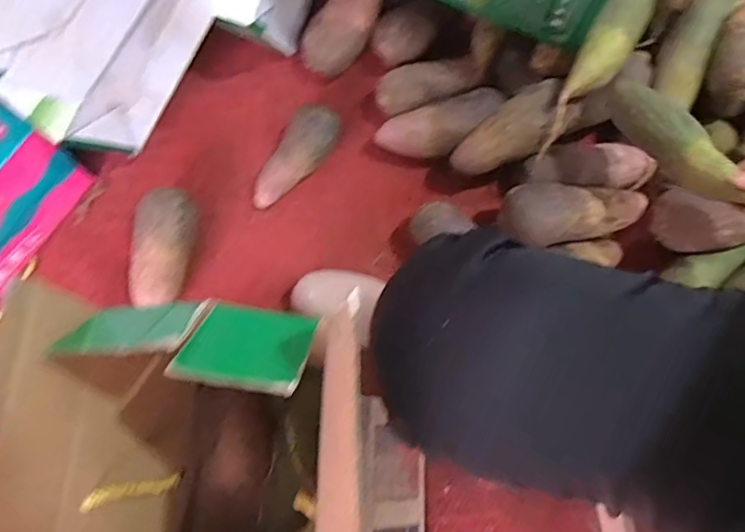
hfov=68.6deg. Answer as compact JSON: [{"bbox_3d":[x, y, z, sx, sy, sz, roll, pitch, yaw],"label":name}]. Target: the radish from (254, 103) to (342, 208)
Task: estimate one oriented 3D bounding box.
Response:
[{"bbox_3d":[-0.101,-0.142,0.721,0.052,0.050,0.152,39,91,10],"label":"radish"}]

